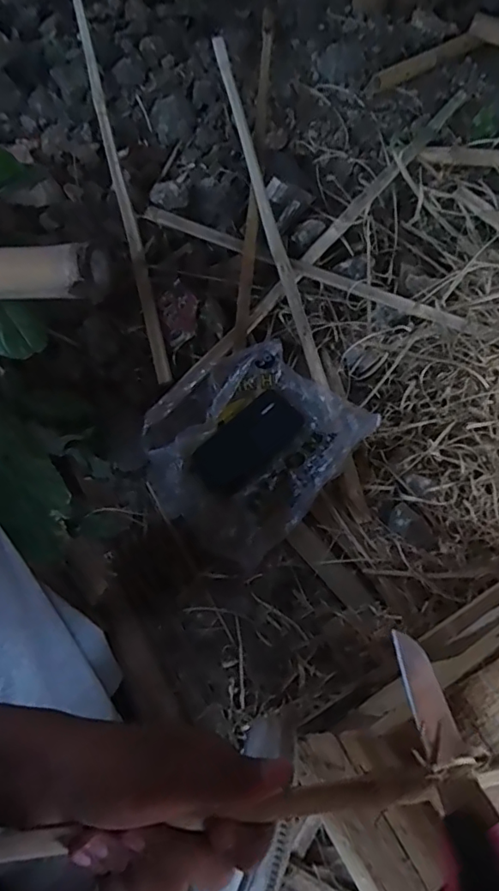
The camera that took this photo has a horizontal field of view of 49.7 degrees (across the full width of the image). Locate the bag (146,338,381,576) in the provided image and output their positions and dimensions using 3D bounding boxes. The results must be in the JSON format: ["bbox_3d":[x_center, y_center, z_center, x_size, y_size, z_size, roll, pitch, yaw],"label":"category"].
[{"bbox_3d":[0.001,-0.014,0.751,0.251,0.058,0.292,40,68,15],"label":"bag"}]

